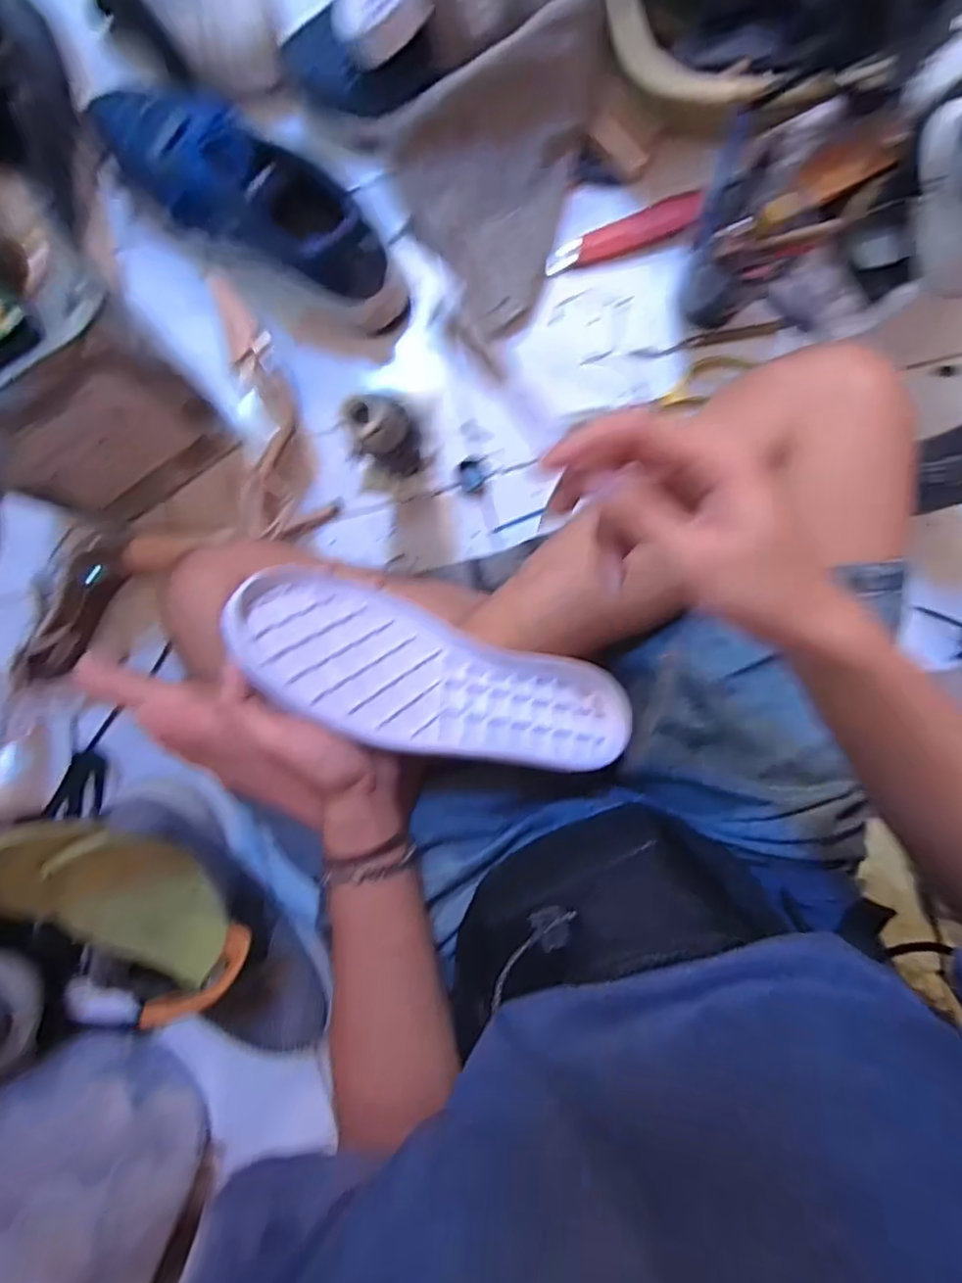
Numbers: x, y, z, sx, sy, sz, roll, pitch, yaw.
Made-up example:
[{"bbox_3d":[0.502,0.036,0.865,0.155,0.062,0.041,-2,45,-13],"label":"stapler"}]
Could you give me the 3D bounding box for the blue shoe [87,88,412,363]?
[{"bbox_3d":[-0.209,-0.377,0.521,0.312,0.090,0.113,36,91,-2],"label":"blue shoe"}]

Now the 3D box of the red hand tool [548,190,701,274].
[{"bbox_3d":[0.135,-0.388,0.573,0.154,0.014,0.032,-18,92,-1],"label":"red hand tool"}]

